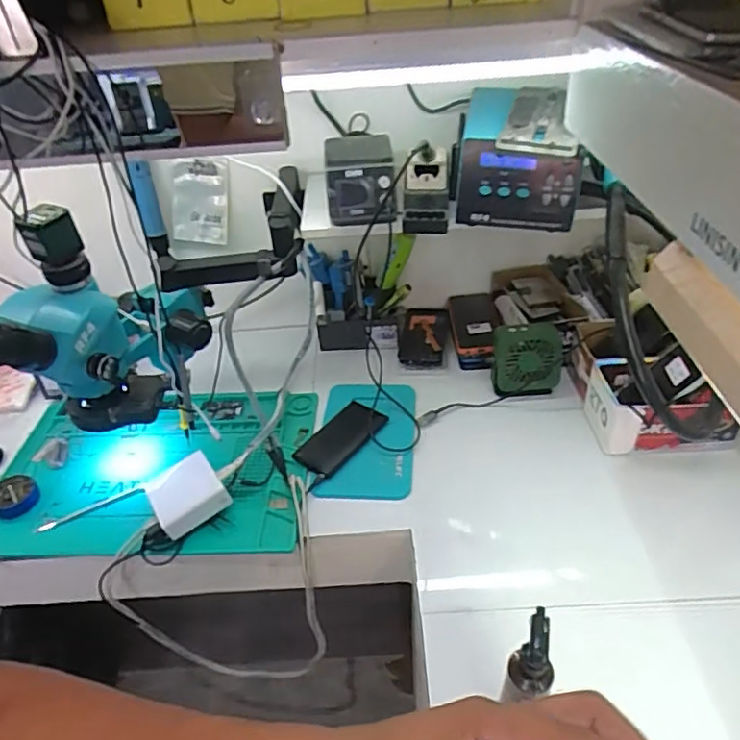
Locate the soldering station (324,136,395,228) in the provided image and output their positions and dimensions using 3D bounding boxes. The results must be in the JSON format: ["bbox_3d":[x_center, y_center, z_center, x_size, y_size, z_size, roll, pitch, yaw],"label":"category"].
[{"bbox_3d":[-0.013,-0.254,0.789,0.088,0.082,0.127,-4,38,0],"label":"soldering station"}]

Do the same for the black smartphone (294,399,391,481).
[{"bbox_3d":[-0.043,0.097,0.854,0.068,0.014,0.136,22,45,29],"label":"black smartphone"}]

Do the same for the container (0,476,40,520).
[{"bbox_3d":[-0.480,0.174,0.797,0.065,0.022,0.057,22,45,29],"label":"container"}]

